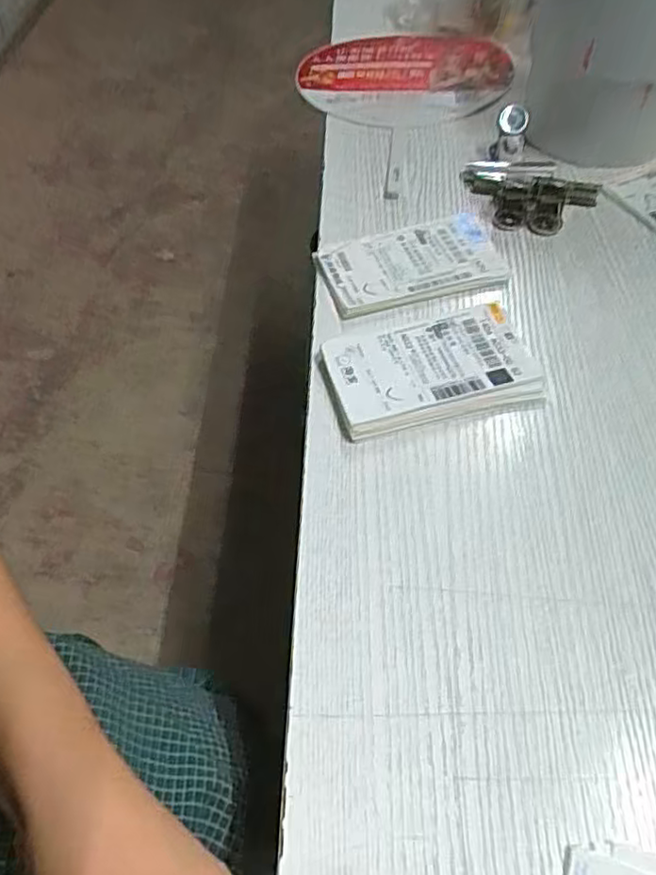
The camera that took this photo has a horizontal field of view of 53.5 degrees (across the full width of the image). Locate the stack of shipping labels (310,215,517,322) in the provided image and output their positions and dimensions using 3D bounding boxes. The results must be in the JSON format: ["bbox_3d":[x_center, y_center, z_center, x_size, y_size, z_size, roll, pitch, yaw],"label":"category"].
[{"bbox_3d":[0.067,-0.133,0.507,0.139,0.014,0.087,-11,53,-4],"label":"stack of shipping labels"}]

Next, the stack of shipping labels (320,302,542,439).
[{"bbox_3d":[0.068,-0.046,0.442,0.137,0.017,0.087,-12,53,-4],"label":"stack of shipping labels"}]

